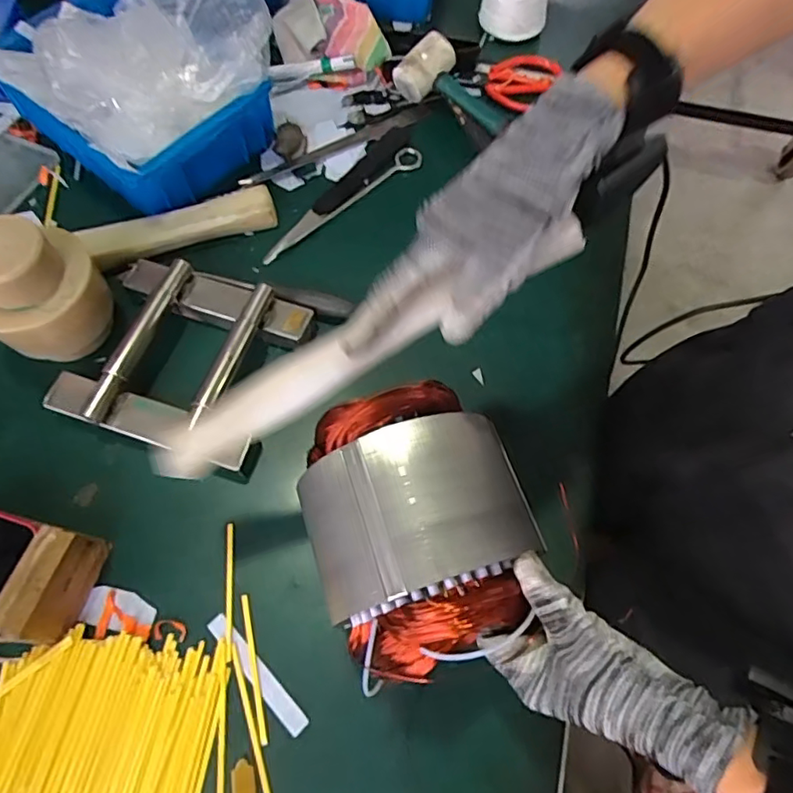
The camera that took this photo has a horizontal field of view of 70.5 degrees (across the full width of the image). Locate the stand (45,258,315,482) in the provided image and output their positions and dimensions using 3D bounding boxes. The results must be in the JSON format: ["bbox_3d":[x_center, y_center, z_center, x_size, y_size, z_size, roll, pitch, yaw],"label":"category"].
[{"bbox_3d":[-0.206,-0.041,0.541,0.209,0.044,0.189,18,66,5],"label":"stand"}]

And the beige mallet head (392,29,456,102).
[{"bbox_3d":[0.033,-0.396,0.674,0.037,0.035,0.085,39,82,14],"label":"beige mallet head"}]

